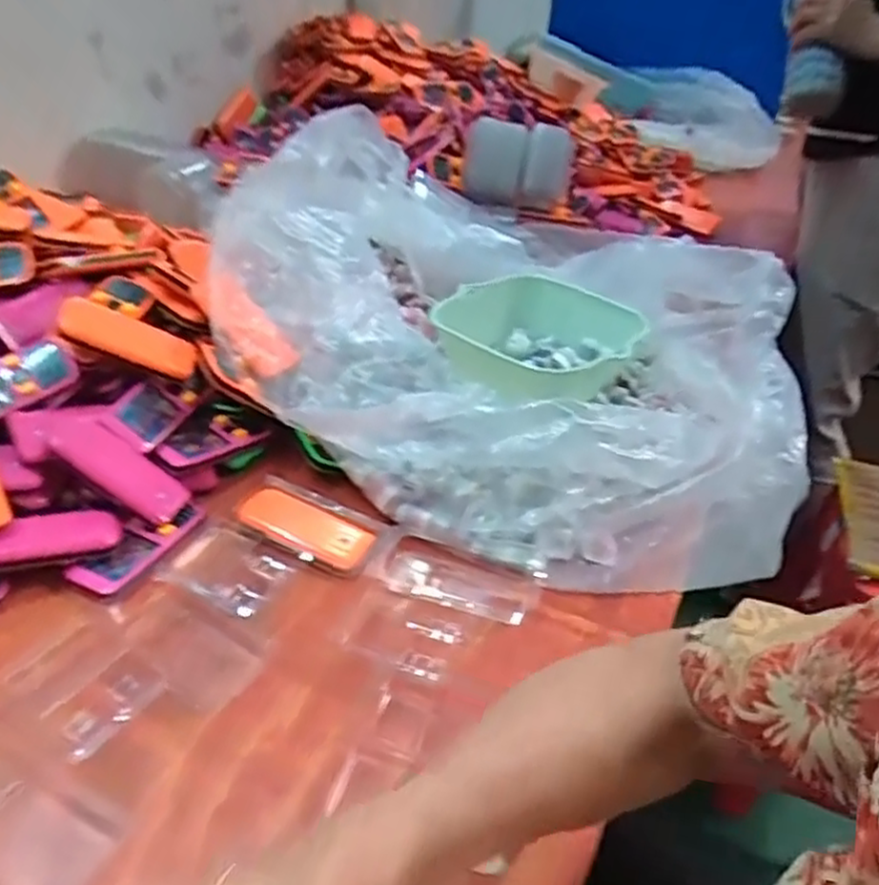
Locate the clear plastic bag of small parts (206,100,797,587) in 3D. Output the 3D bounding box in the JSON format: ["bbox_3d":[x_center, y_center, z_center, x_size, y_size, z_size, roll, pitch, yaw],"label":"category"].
[{"bbox_3d":[0.086,-0.120,0.705,0.533,0.182,0.470,21,39,21],"label":"clear plastic bag of small parts"}]

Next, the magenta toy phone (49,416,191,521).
[{"bbox_3d":[-0.244,0.020,0.564,0.108,0.012,0.044,38,36,-11],"label":"magenta toy phone"}]

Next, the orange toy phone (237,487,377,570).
[{"bbox_3d":[-0.104,0.064,0.580,0.106,0.010,0.043,17,38,16],"label":"orange toy phone"}]

